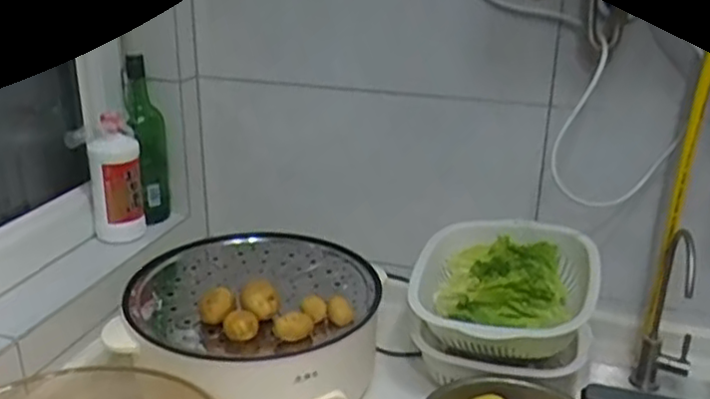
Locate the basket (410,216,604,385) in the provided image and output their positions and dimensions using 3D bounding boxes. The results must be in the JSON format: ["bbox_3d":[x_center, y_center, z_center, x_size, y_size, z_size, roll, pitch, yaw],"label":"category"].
[{"bbox_3d":[0.202,0.145,0.959,0.250,0.163,0.222,8,22,14],"label":"basket"}]

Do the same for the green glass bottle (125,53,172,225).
[{"bbox_3d":[-0.339,-0.092,1.134,0.065,0.268,0.070,-4,22,-15],"label":"green glass bottle"}]

